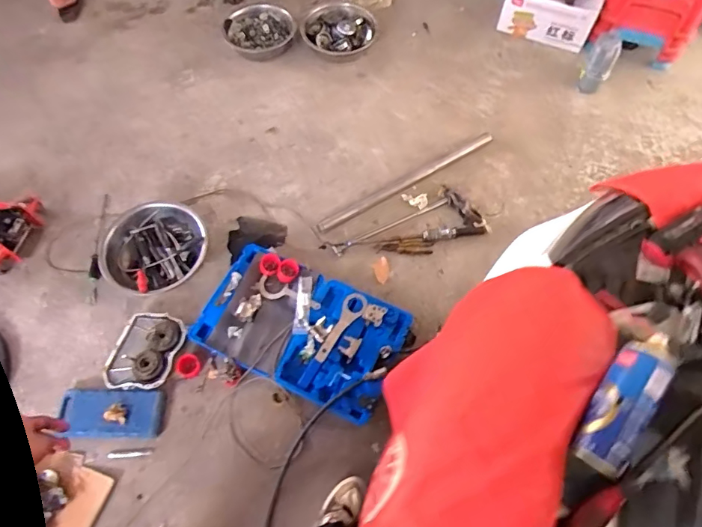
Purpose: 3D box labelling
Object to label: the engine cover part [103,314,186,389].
[{"bbox_3d":[-0.660,0.275,1.456,0.196,0.039,0.257,14,62,10],"label":"engine cover part"}]

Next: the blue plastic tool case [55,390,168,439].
[{"bbox_3d":[-0.735,0.458,1.396,0.310,0.036,0.136,-1,60,2],"label":"blue plastic tool case"}]

